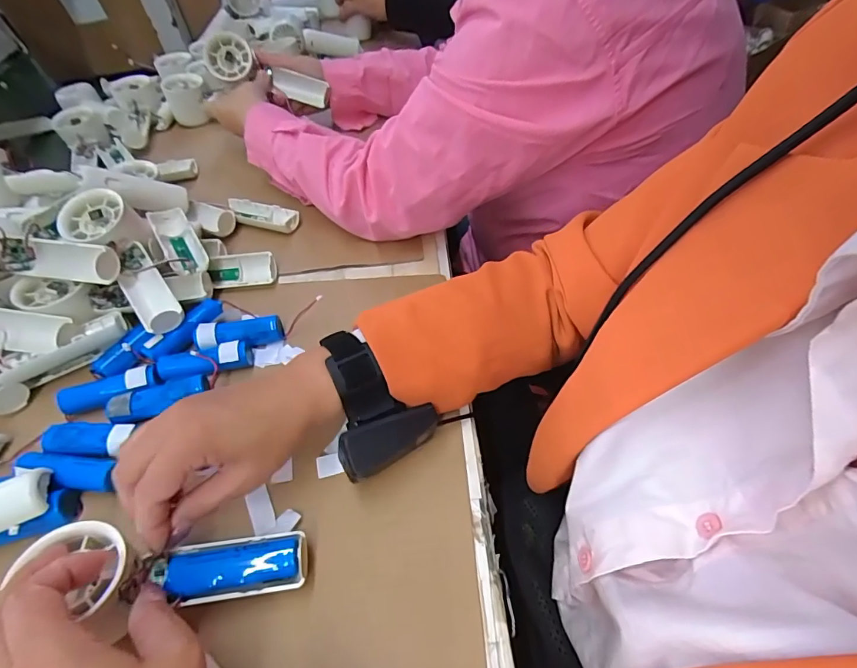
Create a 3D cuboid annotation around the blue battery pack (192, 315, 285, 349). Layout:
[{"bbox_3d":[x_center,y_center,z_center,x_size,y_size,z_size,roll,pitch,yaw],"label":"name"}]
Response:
[{"bbox_3d":[-0.169,0.000,0.398,0.074,0.025,0.023,-13,51,-7],"label":"blue battery pack"}]

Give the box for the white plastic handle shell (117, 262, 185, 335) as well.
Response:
[{"bbox_3d":[-0.242,-0.029,0.394,0.032,0.030,0.073,-34,55,-22],"label":"white plastic handle shell"}]

